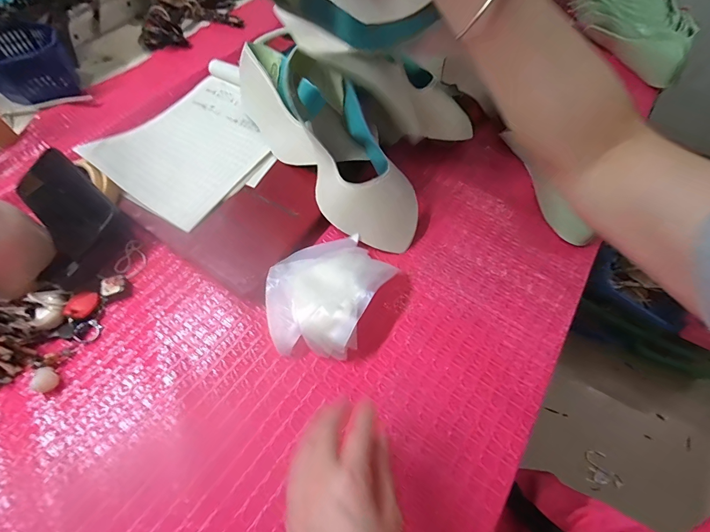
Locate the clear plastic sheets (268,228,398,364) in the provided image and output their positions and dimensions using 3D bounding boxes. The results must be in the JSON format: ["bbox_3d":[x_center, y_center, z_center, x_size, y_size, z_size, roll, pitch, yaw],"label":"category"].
[{"bbox_3d":[-0.037,0.025,0.398,0.120,0.035,0.147,23,63,14],"label":"clear plastic sheets"}]

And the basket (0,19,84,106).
[{"bbox_3d":[-0.506,-0.314,0.549,0.122,0.074,0.117,1,62,-1],"label":"basket"}]

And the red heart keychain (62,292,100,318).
[{"bbox_3d":[-0.310,0.043,0.402,0.027,0.016,0.035,7,60,5],"label":"red heart keychain"}]

